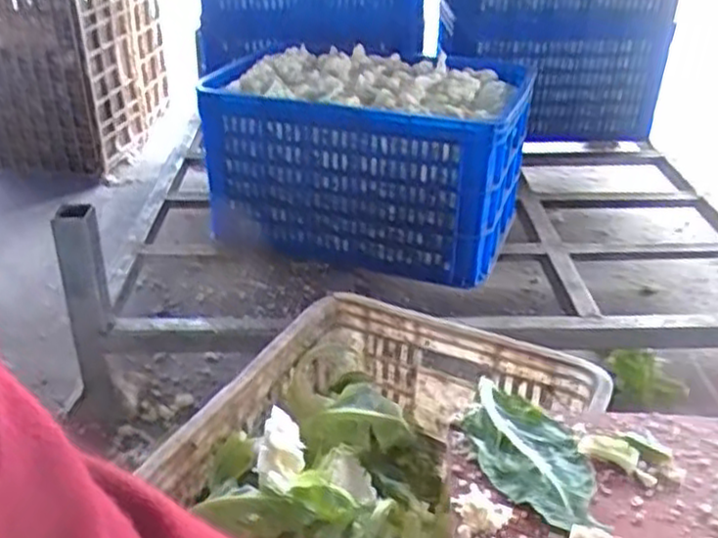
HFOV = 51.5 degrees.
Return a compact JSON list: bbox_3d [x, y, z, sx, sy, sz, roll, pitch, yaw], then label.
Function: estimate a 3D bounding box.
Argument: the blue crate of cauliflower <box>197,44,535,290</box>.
[{"bbox_3d":[0.016,-0.208,1.342,0.507,0.283,0.349,10,32,16],"label":"blue crate of cauliflower"}]

